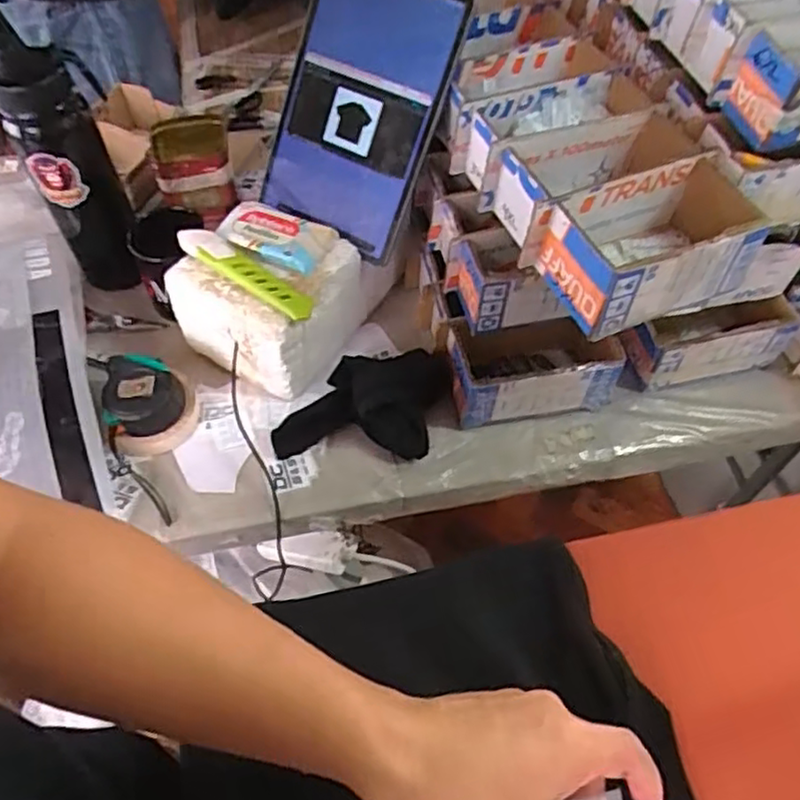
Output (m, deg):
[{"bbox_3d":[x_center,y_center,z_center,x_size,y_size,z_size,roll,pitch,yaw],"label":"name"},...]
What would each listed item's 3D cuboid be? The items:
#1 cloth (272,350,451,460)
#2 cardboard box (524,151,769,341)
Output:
[{"bbox_3d":[-0.035,0.000,0.680,0.164,0.042,0.103,1,54,-1],"label":"cloth"},{"bbox_3d":[0.207,-0.127,0.577,0.177,0.074,0.100,-20,58,-16],"label":"cardboard box"}]

